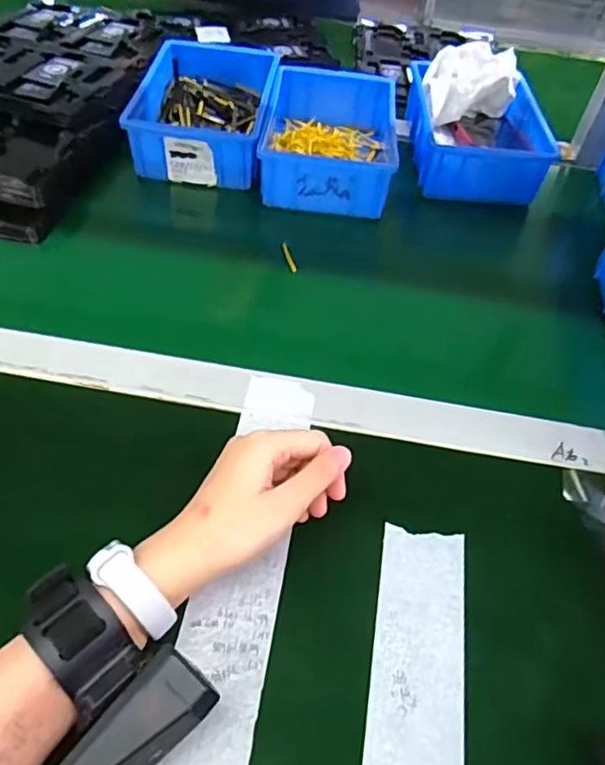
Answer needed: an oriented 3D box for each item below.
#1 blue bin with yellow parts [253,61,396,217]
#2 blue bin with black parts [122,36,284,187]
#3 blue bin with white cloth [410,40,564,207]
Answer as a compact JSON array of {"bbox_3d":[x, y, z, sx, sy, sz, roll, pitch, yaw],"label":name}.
[{"bbox_3d":[0.029,-0.269,0.645,0.127,0.058,0.198,7,49,0],"label":"blue bin with yellow parts"},{"bbox_3d":[-0.102,-0.306,0.659,0.136,0.057,0.210,8,49,1],"label":"blue bin with black parts"},{"bbox_3d":[0.196,-0.294,0.667,0.134,0.086,0.188,3,50,-4],"label":"blue bin with white cloth"}]

